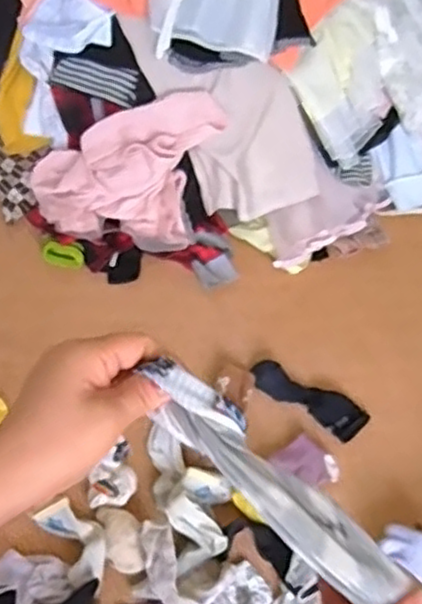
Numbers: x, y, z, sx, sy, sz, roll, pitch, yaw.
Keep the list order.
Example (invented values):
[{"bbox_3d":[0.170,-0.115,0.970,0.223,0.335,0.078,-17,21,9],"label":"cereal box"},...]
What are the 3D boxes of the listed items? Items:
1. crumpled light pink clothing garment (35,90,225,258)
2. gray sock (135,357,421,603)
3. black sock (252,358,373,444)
[{"bbox_3d":[-0.143,-0.211,1.160,0.317,0.183,0.199,-2,55,-4],"label":"crumpled light pink clothing garment"},{"bbox_3d":[0.028,0.096,0.368,0.029,0.032,0.169,-38,64,-25],"label":"gray sock"},{"bbox_3d":[0.147,0.143,1.035,0.178,0.015,0.063,29,59,16],"label":"black sock"}]

